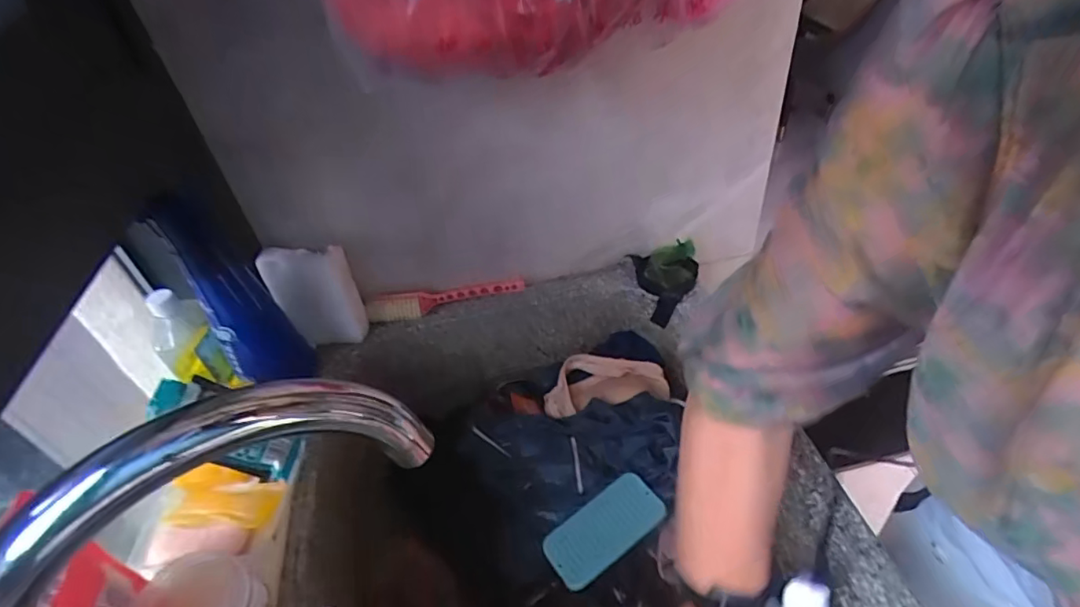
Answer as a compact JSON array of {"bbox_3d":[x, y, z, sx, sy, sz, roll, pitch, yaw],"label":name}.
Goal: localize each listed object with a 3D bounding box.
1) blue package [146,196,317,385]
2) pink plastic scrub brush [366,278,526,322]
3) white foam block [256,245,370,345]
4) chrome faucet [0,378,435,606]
[{"bbox_3d":[-0.344,-0.003,0.619,0.077,0.251,0.083,22,49,37],"label":"blue package"},{"bbox_3d":[-0.130,-0.012,0.754,0.216,0.033,0.021,-14,41,-8],"label":"pink plastic scrub brush"},{"bbox_3d":[-0.277,-0.009,0.679,0.093,0.142,0.020,-12,41,-6],"label":"white foam block"},{"bbox_3d":[-0.147,0.165,0.312,0.194,0.328,0.072,-32,47,-27],"label":"chrome faucet"}]

